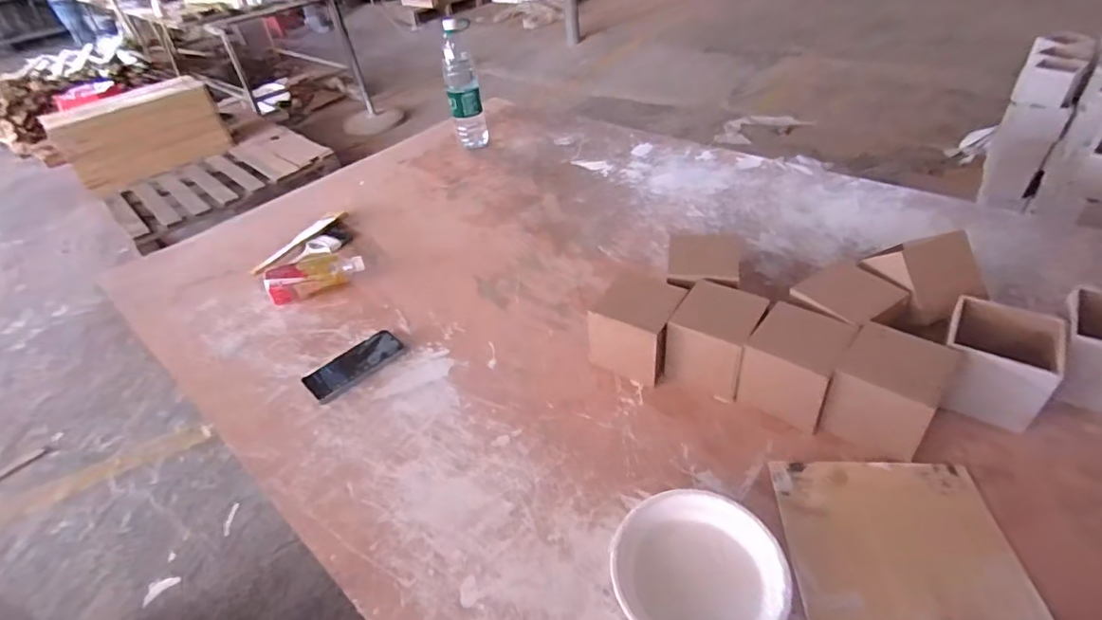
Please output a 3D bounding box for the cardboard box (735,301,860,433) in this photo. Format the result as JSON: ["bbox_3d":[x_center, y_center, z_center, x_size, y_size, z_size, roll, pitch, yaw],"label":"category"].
[{"bbox_3d":[0.331,0.072,0.737,0.109,0.098,0.111,22,47,32],"label":"cardboard box"}]

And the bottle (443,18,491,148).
[{"bbox_3d":[-0.236,-0.595,1.459,0.092,0.314,0.094,-13,39,-7],"label":"bottle"}]

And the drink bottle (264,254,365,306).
[{"bbox_3d":[-0.462,-0.069,1.062,0.181,0.066,0.055,-24,42,-20],"label":"drink bottle"}]

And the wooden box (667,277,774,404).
[{"bbox_3d":[0.242,0.037,0.795,0.109,0.098,0.126,18,45,28],"label":"wooden box"}]

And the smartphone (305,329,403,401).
[{"bbox_3d":[-0.327,0.085,0.896,0.077,0.012,0.157,29,51,36],"label":"smartphone"}]

